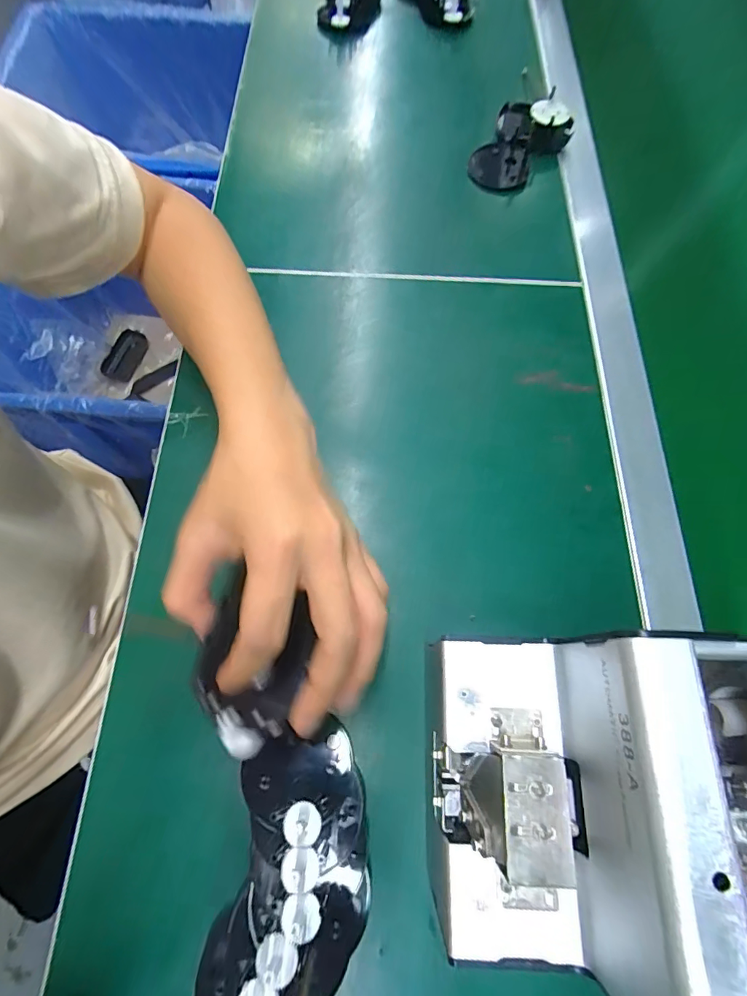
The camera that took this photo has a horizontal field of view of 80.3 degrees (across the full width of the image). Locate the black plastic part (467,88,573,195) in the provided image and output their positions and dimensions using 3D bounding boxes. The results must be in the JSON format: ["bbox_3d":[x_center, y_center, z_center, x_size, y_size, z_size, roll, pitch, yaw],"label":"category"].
[{"bbox_3d":[0.136,-0.343,0.426,0.069,0.033,0.109,37,72,11],"label":"black plastic part"}]

